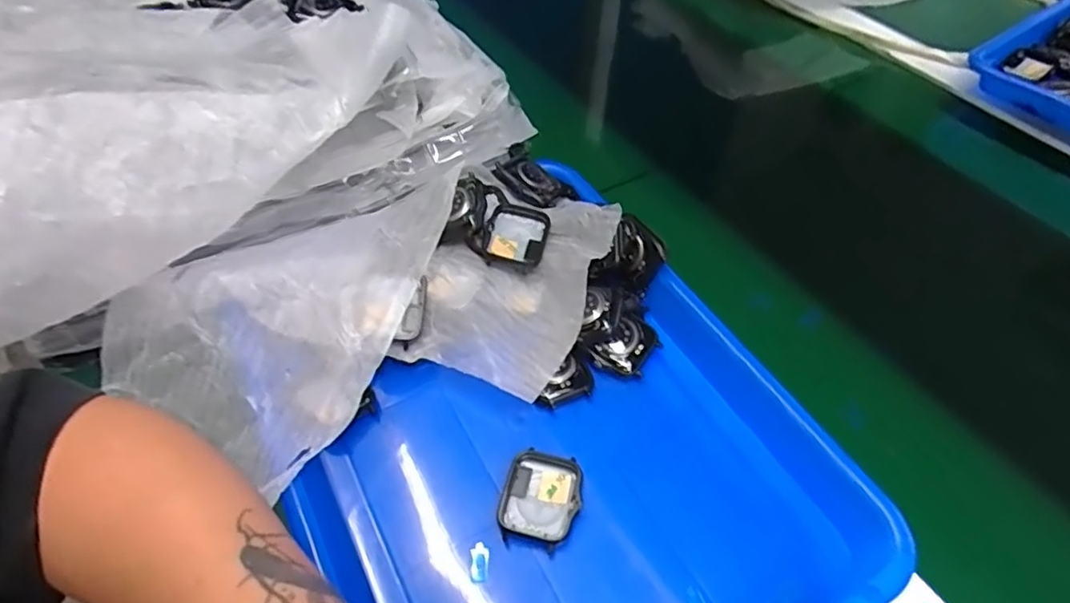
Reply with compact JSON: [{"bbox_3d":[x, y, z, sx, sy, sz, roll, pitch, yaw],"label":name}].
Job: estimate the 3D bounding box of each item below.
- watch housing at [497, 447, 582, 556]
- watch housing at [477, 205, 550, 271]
[{"bbox_3d":[0.003,0.102,0.310,0.037,0.015,0.044,14,53,11],"label":"watch housing"},{"bbox_3d":[-0.013,-0.042,0.382,0.039,0.013,0.044,14,53,11],"label":"watch housing"}]

